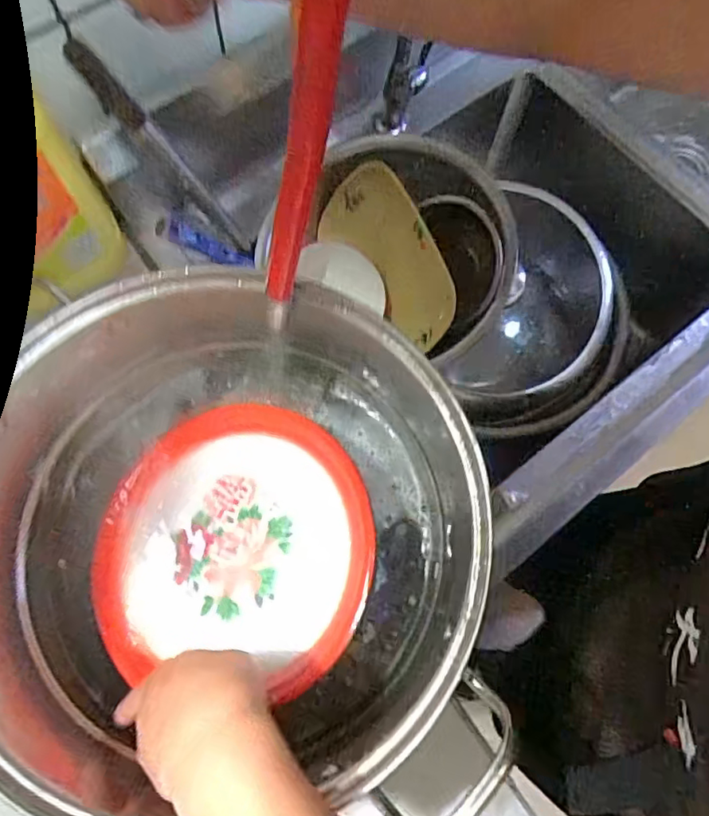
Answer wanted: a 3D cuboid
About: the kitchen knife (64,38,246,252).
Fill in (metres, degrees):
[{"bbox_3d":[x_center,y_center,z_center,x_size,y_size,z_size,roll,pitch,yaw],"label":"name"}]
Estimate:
[{"bbox_3d":[-0.183,-0.244,0.569,0.028,0.243,0.015,9,67,31],"label":"kitchen knife"}]

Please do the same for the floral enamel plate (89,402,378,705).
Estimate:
[{"bbox_3d":[-0.100,0.105,0.472,0.230,0.022,0.210,-5,70,13],"label":"floral enamel plate"}]

